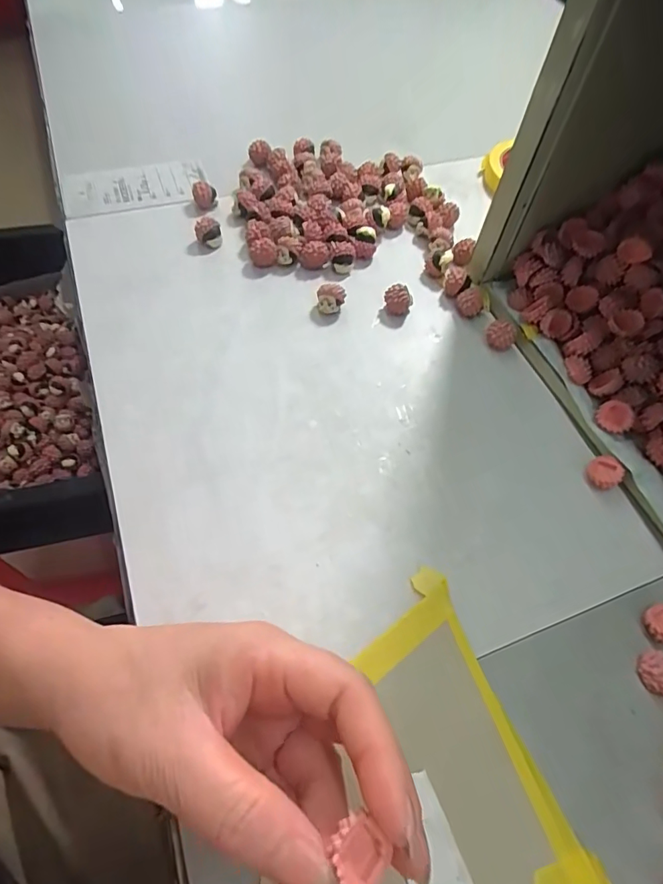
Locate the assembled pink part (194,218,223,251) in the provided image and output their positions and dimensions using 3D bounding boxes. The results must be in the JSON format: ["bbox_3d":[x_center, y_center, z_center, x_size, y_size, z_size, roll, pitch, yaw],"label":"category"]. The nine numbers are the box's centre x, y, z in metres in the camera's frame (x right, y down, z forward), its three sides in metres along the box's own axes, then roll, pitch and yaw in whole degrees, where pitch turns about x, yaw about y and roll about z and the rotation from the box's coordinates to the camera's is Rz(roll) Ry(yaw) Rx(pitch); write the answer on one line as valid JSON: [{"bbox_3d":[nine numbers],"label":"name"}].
[{"bbox_3d":[-0.097,-0.165,0.386,0.019,0.020,0.014,-17,62,-14],"label":"assembled pink part"}]

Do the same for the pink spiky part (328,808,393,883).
[{"bbox_3d":[0.009,0.124,0.146,0.016,0.008,0.018,-27,63,-17],"label":"pink spiky part"}]

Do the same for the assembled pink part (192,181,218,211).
[{"bbox_3d":[-0.107,-0.209,0.412,0.018,0.023,0.017,-14,60,-10],"label":"assembled pink part"}]

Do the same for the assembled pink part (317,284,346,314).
[{"bbox_3d":[0.000,-0.101,0.351,0.019,0.020,0.014,1,59,-4],"label":"assembled pink part"}]

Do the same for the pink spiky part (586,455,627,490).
[{"bbox_3d":[0.164,0.018,0.292,0.018,0.010,0.020,-31,66,-21],"label":"pink spiky part"}]

